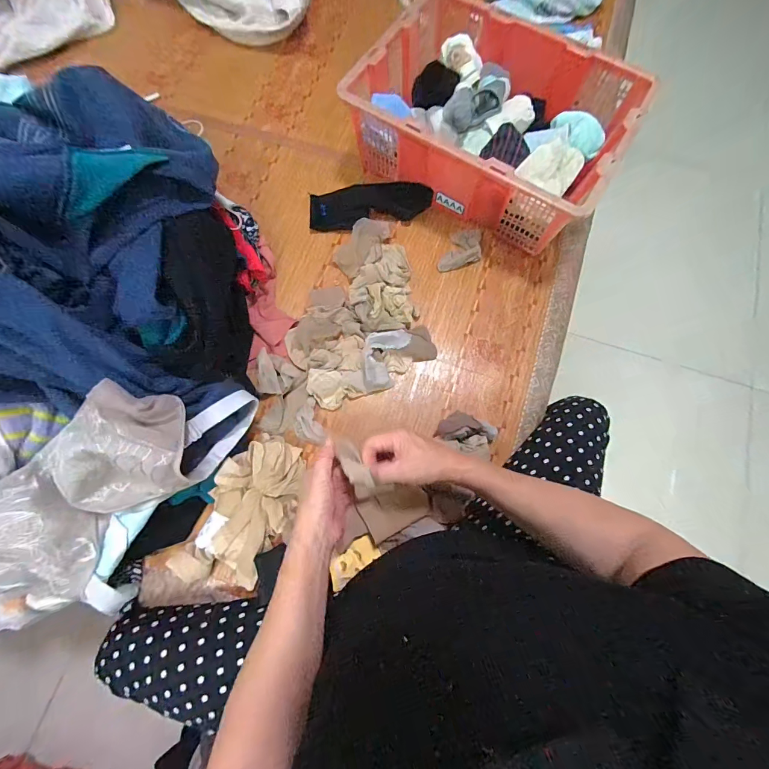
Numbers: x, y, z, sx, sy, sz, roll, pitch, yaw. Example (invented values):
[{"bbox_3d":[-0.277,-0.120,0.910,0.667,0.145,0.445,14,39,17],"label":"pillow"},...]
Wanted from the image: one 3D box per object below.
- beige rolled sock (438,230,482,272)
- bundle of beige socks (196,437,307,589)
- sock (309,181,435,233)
[{"bbox_3d":[0.152,-0.256,0.691,0.065,0.014,0.101,24,77,6],"label":"beige rolled sock"},{"bbox_3d":[-0.206,0.191,0.553,0.120,0.057,0.223,14,76,3],"label":"bundle of beige socks"},{"bbox_3d":[-0.030,-0.365,0.705,0.237,0.033,0.101,-10,76,-3],"label":"sock"}]

